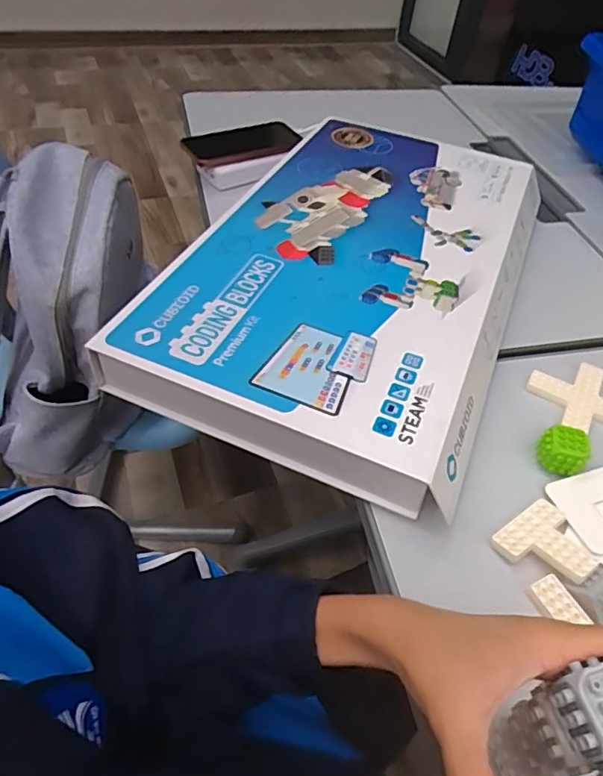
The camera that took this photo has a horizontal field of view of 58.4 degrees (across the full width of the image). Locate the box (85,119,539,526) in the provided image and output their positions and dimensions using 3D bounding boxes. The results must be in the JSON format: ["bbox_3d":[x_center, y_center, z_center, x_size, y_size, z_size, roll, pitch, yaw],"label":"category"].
[{"bbox_3d":[0.070,-0.147,0.595,0.317,0.047,0.551,20,50,11],"label":"box"}]

